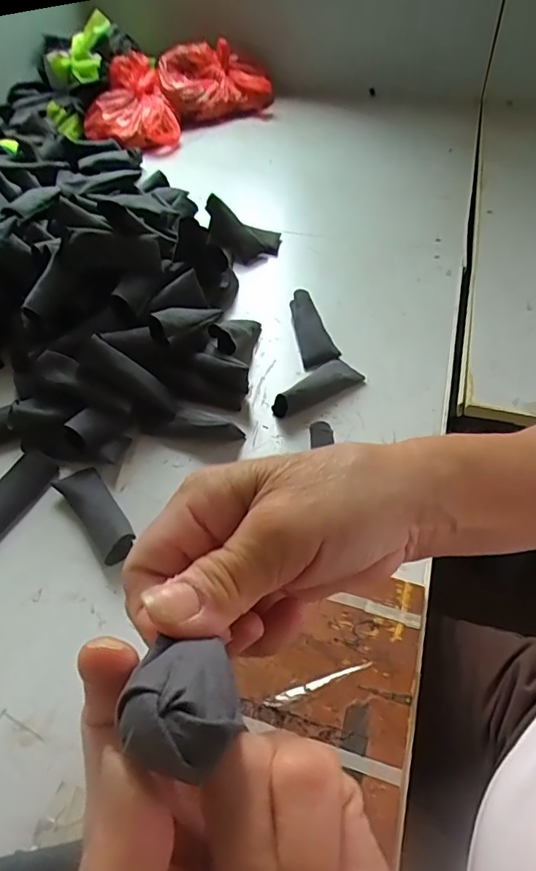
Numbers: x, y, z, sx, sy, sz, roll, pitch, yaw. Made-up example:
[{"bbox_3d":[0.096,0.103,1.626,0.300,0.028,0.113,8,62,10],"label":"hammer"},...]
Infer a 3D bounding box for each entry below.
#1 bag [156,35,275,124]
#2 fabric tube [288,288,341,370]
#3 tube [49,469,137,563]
[{"bbox_3d":[-0.101,-0.663,0.984,0.184,0.106,0.133,-18,53,-12],"label":"bag"},{"bbox_3d":[0.050,-0.126,0.611,0.039,0.034,0.106,-12,52,-7],"label":"fabric tube"},{"bbox_3d":[-0.152,0.069,0.468,0.037,0.024,0.104,-32,57,-22],"label":"tube"}]

